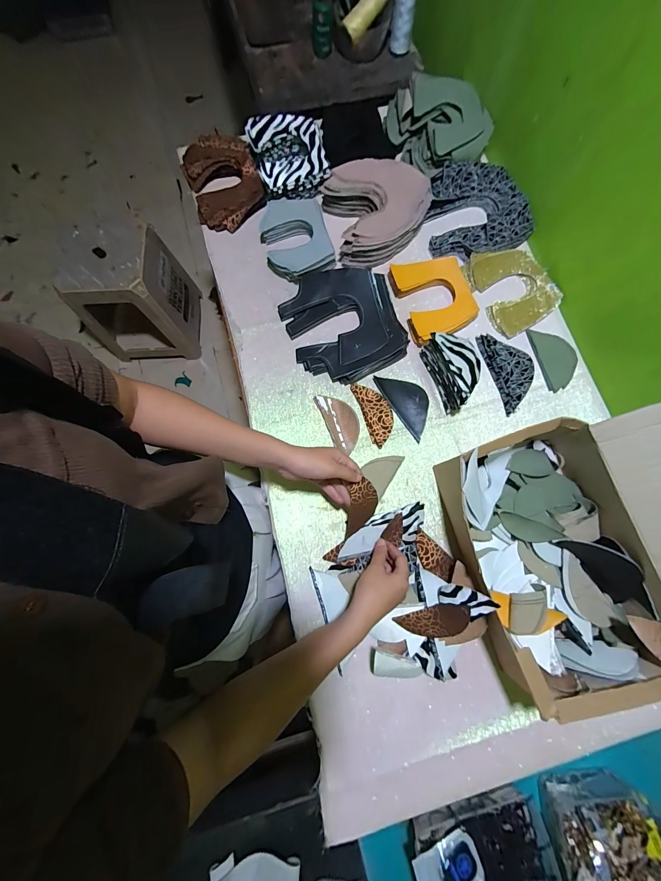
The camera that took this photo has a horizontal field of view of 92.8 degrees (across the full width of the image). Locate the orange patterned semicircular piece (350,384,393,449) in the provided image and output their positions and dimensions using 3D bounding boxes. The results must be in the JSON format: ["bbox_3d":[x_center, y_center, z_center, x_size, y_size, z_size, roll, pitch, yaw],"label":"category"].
[{"bbox_3d":[0.079,-0.048,0.542,0.048,0.010,0.111,-20,80,-5],"label":"orange patterned semicircular piece"}]

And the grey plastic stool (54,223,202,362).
[{"bbox_3d":[-0.717,-0.540,1.184,0.335,0.399,0.317,-2,79,-2],"label":"grey plastic stool"}]

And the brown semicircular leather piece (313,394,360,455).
[{"bbox_3d":[0.018,-0.033,0.538,0.053,0.006,0.107,-24,83,-4],"label":"brown semicircular leather piece"}]

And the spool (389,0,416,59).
[{"bbox_3d":[0.157,-0.909,0.660,0.044,0.128,0.054,9,79,1],"label":"spool"}]

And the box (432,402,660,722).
[{"bbox_3d":[0.365,0.128,0.392,0.344,0.243,0.329,-16,79,-4],"label":"box"}]

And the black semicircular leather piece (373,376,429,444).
[{"bbox_3d":[0.135,-0.070,0.548,0.065,0.006,0.127,-36,81,-8],"label":"black semicircular leather piece"}]

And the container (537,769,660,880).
[{"bbox_3d":[0.423,0.628,0.481,0.177,0.074,0.147,-6,79,-2],"label":"container"}]

